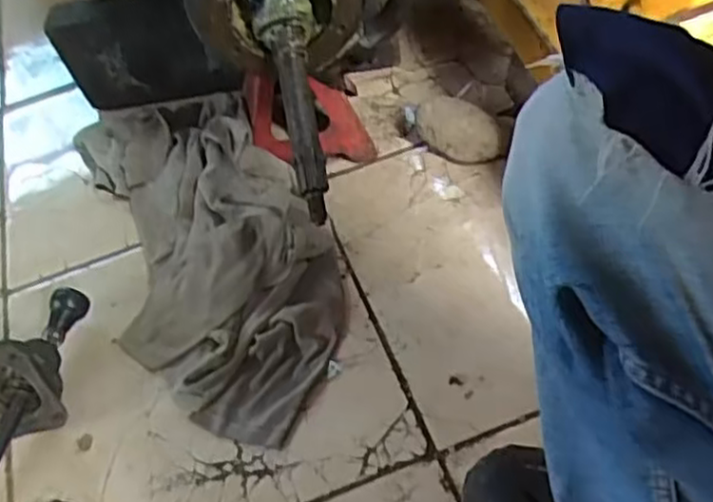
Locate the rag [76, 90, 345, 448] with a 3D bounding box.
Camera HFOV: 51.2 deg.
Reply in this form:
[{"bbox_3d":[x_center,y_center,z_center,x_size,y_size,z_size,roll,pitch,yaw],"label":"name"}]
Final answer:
[{"bbox_3d":[-0.182,-0.035,0.882,0.250,0.094,0.554,-20,50,-6],"label":"rag"}]

